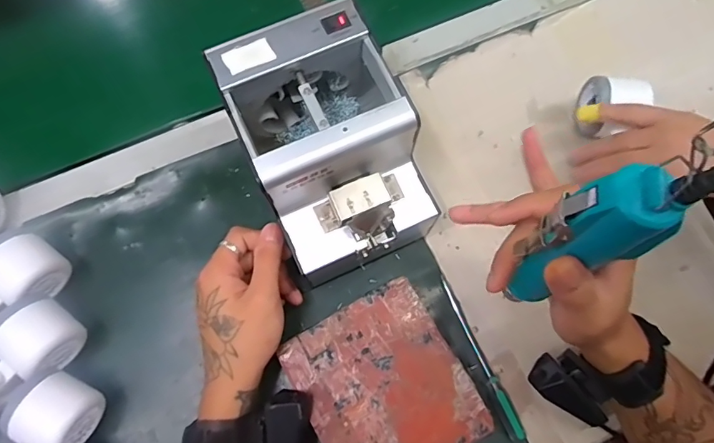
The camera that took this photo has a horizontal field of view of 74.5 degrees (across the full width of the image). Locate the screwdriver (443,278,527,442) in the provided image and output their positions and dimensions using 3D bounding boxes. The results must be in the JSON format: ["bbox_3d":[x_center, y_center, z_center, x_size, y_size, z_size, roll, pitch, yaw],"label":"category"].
[{"bbox_3d":[0.113,0.119,0.424,0.009,0.012,0.151,-22,74,-6],"label":"screwdriver"}]

